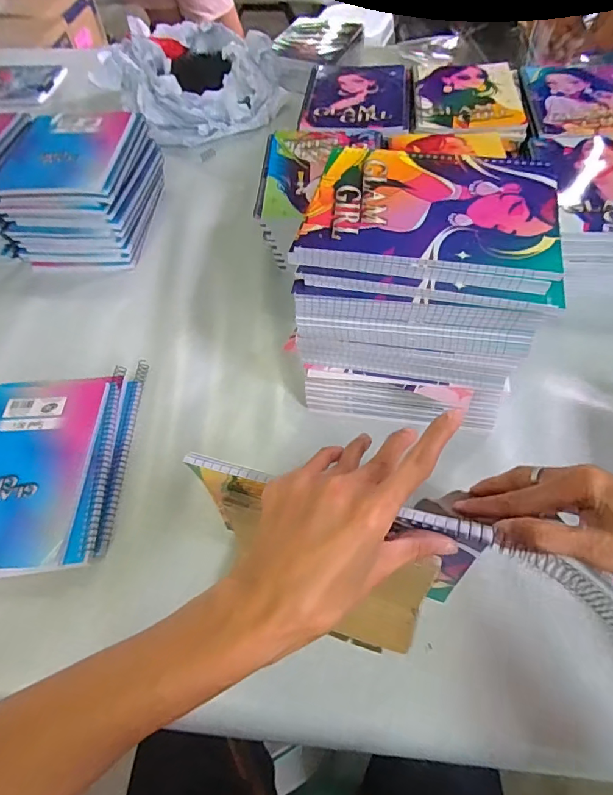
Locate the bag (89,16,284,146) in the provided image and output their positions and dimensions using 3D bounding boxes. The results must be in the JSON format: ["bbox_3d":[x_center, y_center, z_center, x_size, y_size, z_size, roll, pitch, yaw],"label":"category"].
[{"bbox_3d":[-0.218,-0.595,0.879,0.308,0.109,0.303,-30,59,-17],"label":"bag"}]

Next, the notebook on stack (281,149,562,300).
[{"bbox_3d":[0.101,-0.155,0.387,0.195,0.020,0.149,10,55,12],"label":"notebook on stack"}]

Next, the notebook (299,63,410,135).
[{"bbox_3d":[0.076,-0.458,0.708,0.152,0.011,0.211,5,55,6],"label":"notebook"}]

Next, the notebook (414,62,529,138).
[{"bbox_3d":[0.236,-0.445,0.687,0.150,0.010,0.213,5,55,6],"label":"notebook"}]

